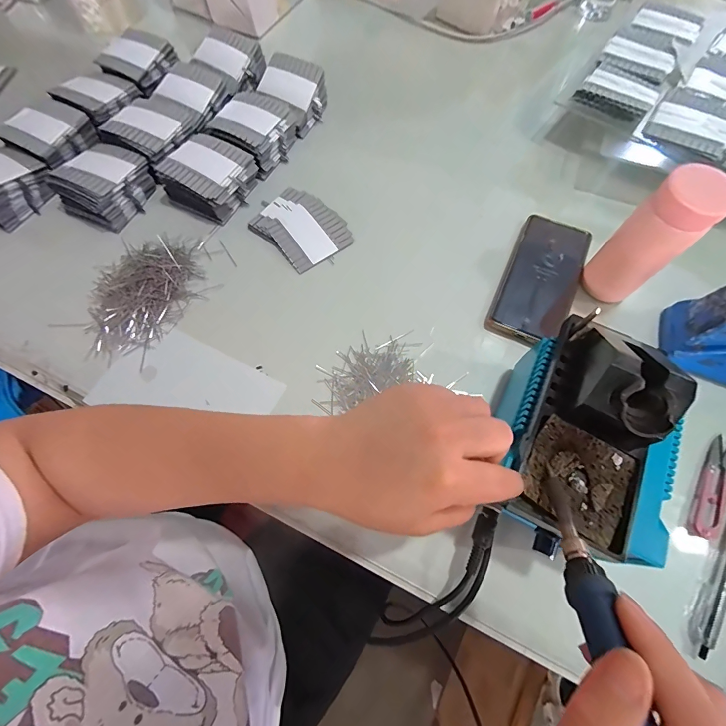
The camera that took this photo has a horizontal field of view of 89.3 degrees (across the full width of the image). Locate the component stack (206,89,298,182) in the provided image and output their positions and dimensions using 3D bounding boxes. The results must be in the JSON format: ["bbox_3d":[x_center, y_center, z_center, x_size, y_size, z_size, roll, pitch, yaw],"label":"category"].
[{"bbox_3d":[-0.145,-0.314,0.496,0.100,0.038,0.098,36,73,15],"label":"component stack"}]

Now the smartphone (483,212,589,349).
[{"bbox_3d":[0.201,-0.095,0.414,0.078,0.011,0.162,24,71,11],"label":"smartphone"}]

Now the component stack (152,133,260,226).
[{"bbox_3d":[-0.192,-0.237,0.463,0.090,0.045,0.091,27,71,12],"label":"component stack"}]

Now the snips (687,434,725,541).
[{"bbox_3d":[0.325,0.114,0.340,0.022,0.010,0.099,29,72,13],"label":"snips"}]

